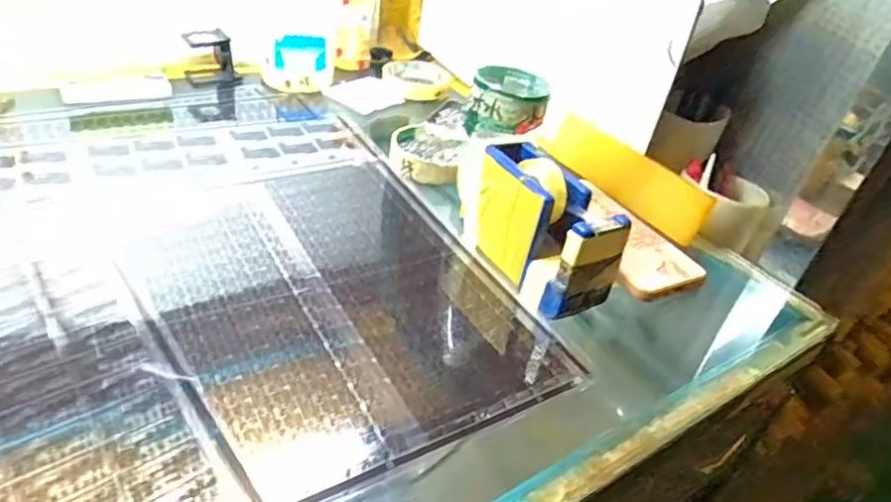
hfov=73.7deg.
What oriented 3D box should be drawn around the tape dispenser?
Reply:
[{"bbox_3d":[0.067,-0.021,0.433,0.051,0.076,0.134,-14,41,-30],"label":"tape dispenser"}]

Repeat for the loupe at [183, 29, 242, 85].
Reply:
[{"bbox_3d":[-0.263,-0.220,0.667,0.056,0.054,0.034,-7,38,-22],"label":"loupe"}]

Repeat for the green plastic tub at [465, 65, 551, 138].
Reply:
[{"bbox_3d":[0.053,-0.125,0.496,0.061,0.043,0.068,13,35,4],"label":"green plastic tub"}]

